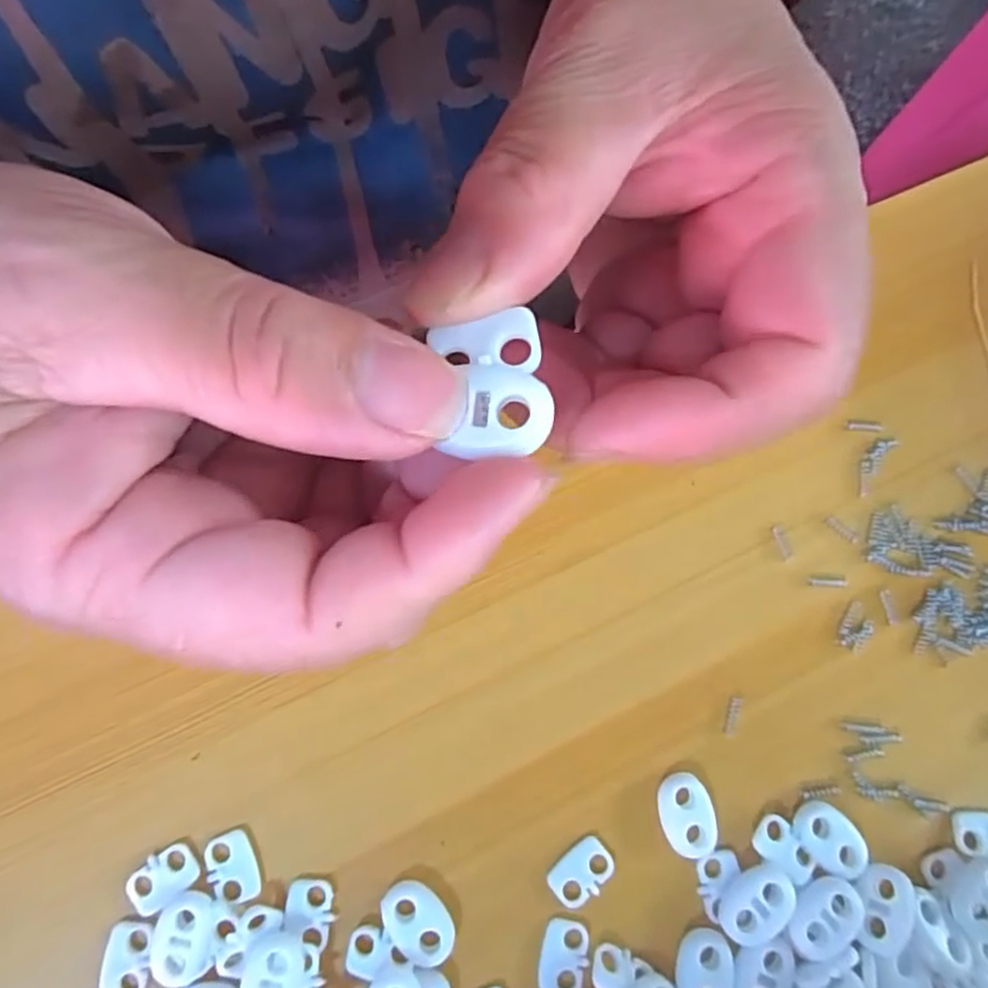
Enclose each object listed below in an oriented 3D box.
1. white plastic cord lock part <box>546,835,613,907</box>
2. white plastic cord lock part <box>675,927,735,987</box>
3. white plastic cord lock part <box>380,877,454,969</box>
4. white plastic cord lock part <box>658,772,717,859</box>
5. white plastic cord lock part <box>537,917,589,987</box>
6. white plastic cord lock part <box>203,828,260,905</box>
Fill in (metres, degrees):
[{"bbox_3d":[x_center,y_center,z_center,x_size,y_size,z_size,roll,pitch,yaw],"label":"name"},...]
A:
[{"bbox_3d":[0.025,0.106,0.190,0.018,0.004,0.012,-37,80,-11],"label":"white plastic cord lock part"},{"bbox_3d":[0.057,0.130,0.183,0.015,0.004,0.022,6,75,-1],"label":"white plastic cord lock part"},{"bbox_3d":[-0.021,0.116,0.185,0.015,0.005,0.022,-35,80,-10],"label":"white plastic cord lock part"},{"bbox_3d":[0.055,0.092,0.194,0.014,0.006,0.022,-12,76,-5],"label":"white plastic cord lock part"},{"bbox_3d":[0.019,0.127,0.185,0.012,0.004,0.019,12,75,1],"label":"white plastic cord lock part"},{"bbox_3d":[-0.072,0.102,0.185,0.013,0.004,0.018,-15,77,-6],"label":"white plastic cord lock part"}]

